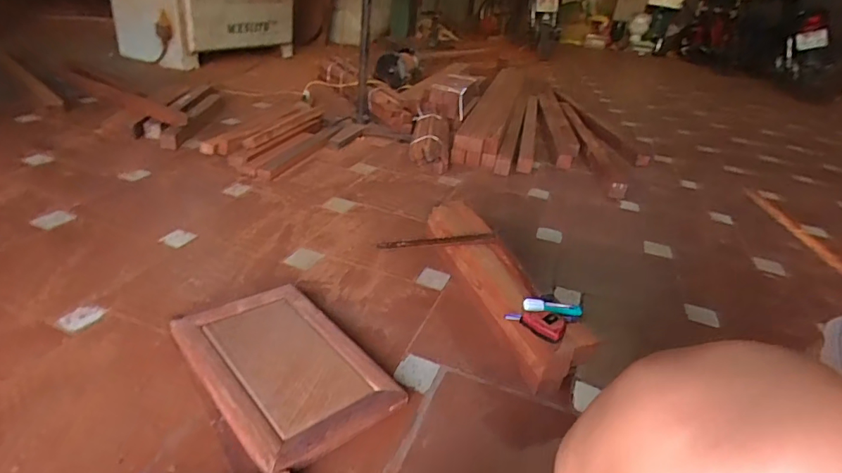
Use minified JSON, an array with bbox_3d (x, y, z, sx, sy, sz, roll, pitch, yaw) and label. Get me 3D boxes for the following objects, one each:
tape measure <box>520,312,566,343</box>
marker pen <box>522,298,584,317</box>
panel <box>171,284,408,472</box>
[{"bbox_3d":[0.211,0.149,0.817,0.073,0.029,0.047,24,32,27],"label":"tape measure"},{"bbox_3d":[0.245,0.133,0.876,0.110,0.019,0.024,7,28,-2],"label":"marker pen"},{"bbox_3d":[-0.232,0.217,0.811,0.245,0.035,0.378,-18,38,-39],"label":"panel"}]

